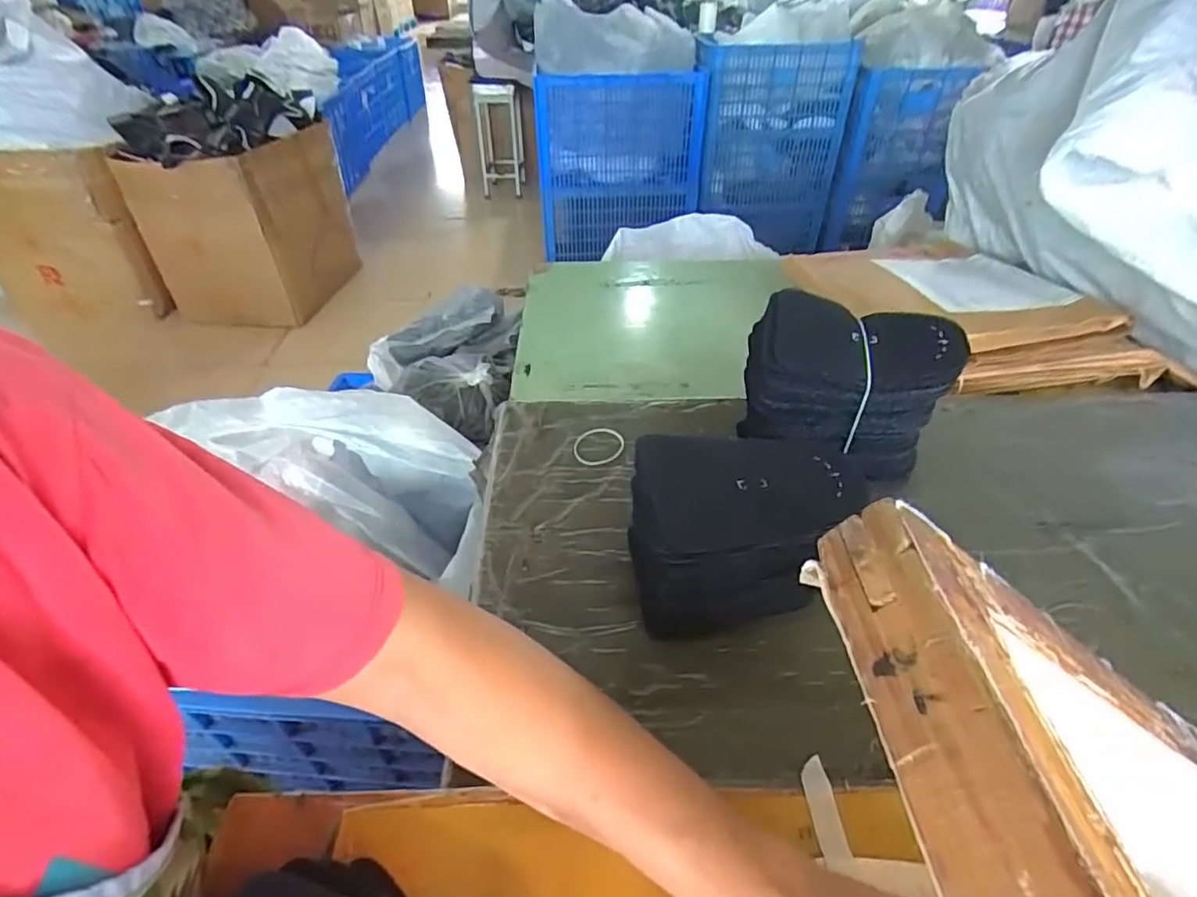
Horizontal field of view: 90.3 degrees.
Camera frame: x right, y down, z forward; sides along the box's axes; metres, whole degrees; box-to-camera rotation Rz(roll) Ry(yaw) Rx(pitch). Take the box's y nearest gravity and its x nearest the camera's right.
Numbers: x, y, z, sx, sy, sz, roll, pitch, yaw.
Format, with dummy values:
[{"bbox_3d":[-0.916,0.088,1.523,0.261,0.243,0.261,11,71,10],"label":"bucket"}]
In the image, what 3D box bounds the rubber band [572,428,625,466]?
[{"bbox_3d":[0.000,-0.002,0.612,0.051,0.004,0.054,-2,48,2],"label":"rubber band"}]

